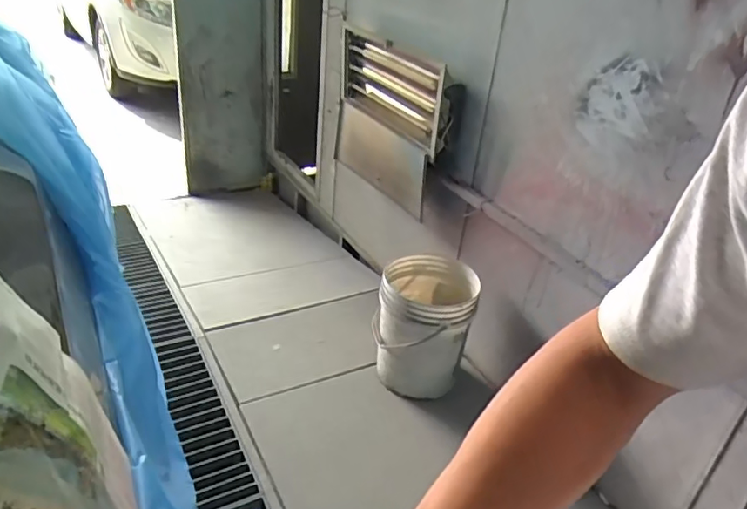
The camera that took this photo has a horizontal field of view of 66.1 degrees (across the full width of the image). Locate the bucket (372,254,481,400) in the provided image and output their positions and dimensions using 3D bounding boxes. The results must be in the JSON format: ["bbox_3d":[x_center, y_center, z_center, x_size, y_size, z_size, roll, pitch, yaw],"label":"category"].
[{"bbox_3d":[0.166,0.234,1.914,0.306,0.344,0.366,13,29,10],"label":"bucket"}]

